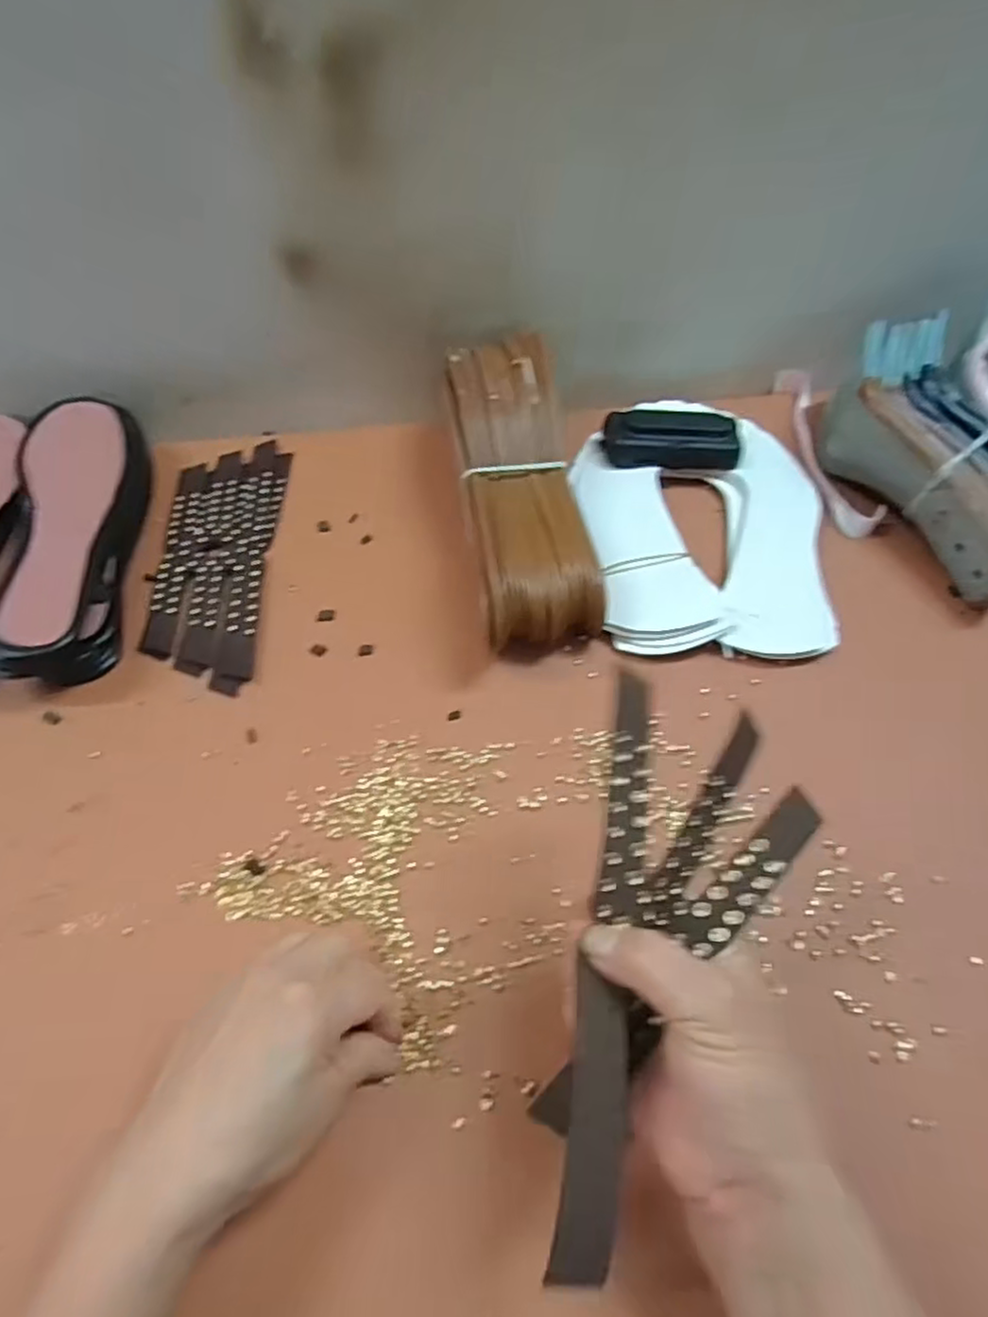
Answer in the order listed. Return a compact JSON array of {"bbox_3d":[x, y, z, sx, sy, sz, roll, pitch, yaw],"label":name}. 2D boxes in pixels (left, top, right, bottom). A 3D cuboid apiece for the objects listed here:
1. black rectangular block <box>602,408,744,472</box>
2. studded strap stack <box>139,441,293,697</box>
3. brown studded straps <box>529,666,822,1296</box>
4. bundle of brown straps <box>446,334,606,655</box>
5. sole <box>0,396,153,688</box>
[{"bbox_3d":[0.144,-0.176,0.561,0.105,0.023,0.047,1,55,-1],"label":"black rectangular block"},{"bbox_3d":[-0.194,-0.076,0.491,0.074,0.006,0.217,-1,55,-3],"label":"studded strap stack"},{"bbox_3d":[0.064,0.115,0.270,0.087,0.042,0.203,19,68,7],"label":"brown studded straps"},{"bbox_3d":[0.013,-0.116,0.493,0.081,0.086,0.235,-6,56,-8],"label":"bundle of brown straps"},{"bbox_3d":[-0.282,-0.085,0.468,0.071,0.044,0.226,-5,56,-7],"label":"sole"}]

